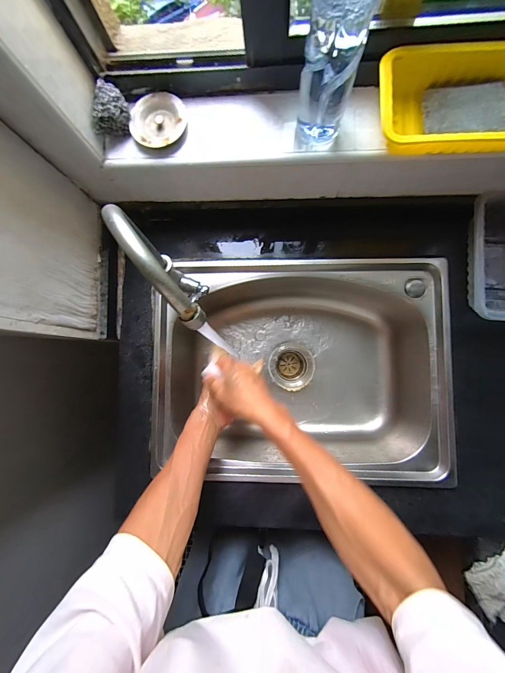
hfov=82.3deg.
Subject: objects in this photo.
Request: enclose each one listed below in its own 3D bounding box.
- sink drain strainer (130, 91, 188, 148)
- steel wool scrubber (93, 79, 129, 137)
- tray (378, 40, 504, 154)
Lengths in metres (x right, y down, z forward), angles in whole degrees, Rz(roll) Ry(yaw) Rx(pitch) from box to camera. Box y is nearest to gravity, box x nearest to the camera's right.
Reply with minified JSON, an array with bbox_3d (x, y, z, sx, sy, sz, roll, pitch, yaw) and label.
[{"bbox_3d":[-0.139,-0.317,0.425,0.081,0.013,0.078,0,87,3],"label":"sink drain strainer"},{"bbox_3d":[-0.197,-0.318,0.412,0.039,0.045,0.063,13,88,4],"label":"steel wool scrubber"},{"bbox_3d":[0.272,-0.306,0.379,0.220,0.052,0.121,3,87,3],"label":"tray"}]

